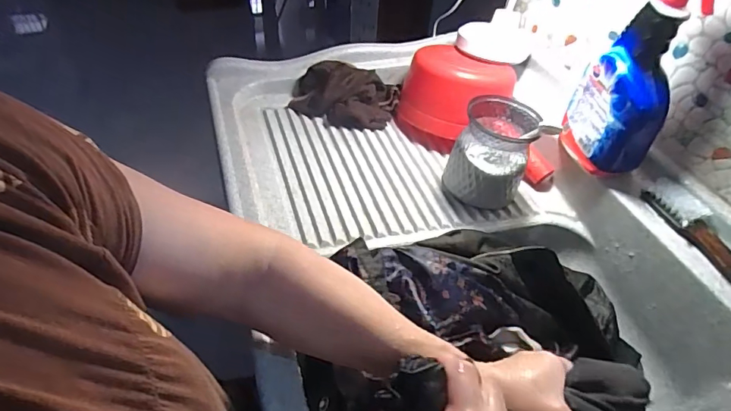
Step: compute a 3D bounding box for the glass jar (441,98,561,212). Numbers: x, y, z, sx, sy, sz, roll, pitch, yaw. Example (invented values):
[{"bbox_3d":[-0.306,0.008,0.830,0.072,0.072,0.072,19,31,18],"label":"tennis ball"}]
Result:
[{"bbox_3d":[0.175,-0.073,0.651,0.114,0.119,0.105,11,45,7],"label":"glass jar"}]

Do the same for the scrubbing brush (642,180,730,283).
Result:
[{"bbox_3d":[0.398,0.050,0.526,0.039,0.034,0.207,-10,46,-15],"label":"scrubbing brush"}]

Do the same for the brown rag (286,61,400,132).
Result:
[{"bbox_3d":[-0.036,-0.181,0.770,0.165,0.070,0.112,22,47,17],"label":"brown rag"}]

